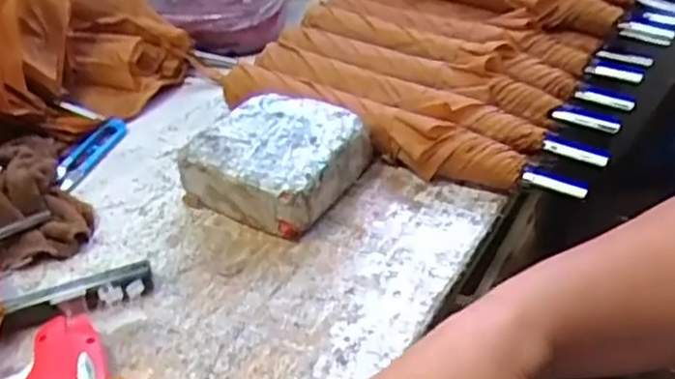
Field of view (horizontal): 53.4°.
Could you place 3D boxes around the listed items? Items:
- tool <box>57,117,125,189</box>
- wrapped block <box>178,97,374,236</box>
[{"bbox_3d":[-0.226,-0.034,0.615,0.027,0.011,0.099,7,40,15],"label":"tool"},{"bbox_3d":[-0.049,-0.023,0.548,0.115,0.058,0.112,17,44,26],"label":"wrapped block"}]

